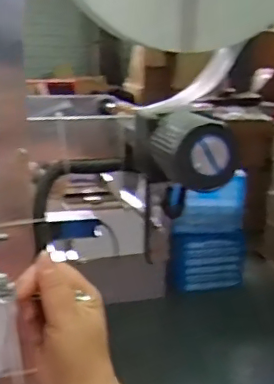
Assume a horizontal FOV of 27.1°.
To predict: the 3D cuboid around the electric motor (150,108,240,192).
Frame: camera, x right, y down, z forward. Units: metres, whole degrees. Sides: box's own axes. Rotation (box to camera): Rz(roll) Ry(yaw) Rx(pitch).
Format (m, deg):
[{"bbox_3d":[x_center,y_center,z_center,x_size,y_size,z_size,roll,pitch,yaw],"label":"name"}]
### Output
[{"bbox_3d":[0.052,-0.043,0.554,0.066,0.062,0.081,-4,14,-18],"label":"electric motor"}]

